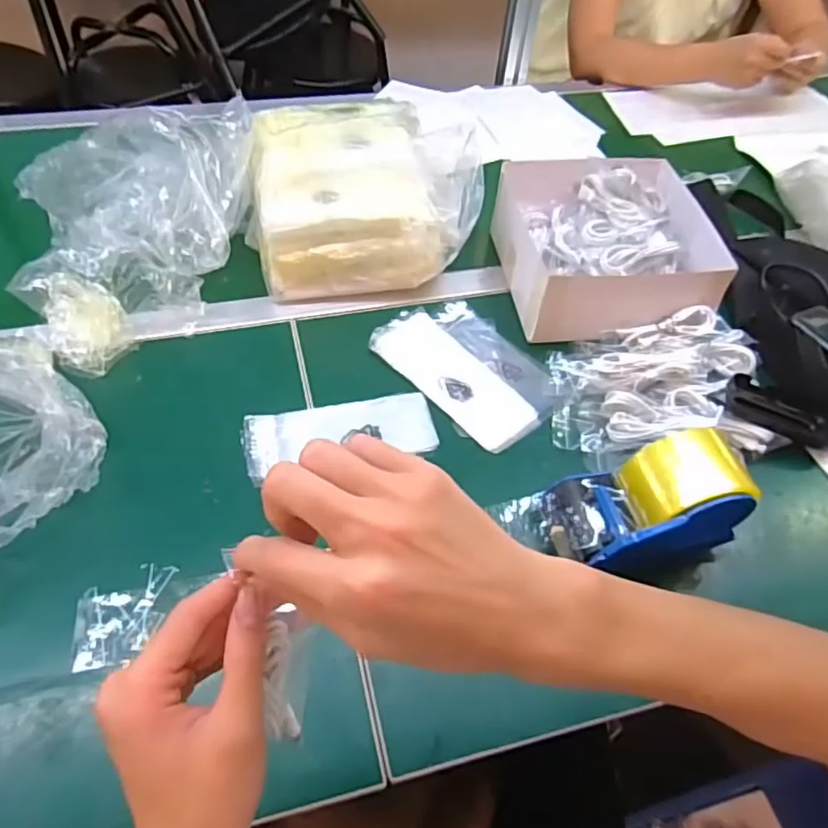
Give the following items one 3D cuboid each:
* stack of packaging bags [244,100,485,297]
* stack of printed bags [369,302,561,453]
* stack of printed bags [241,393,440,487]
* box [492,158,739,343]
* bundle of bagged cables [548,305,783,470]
[{"bbox_3d":[-0.056,-0.253,0.716,0.233,0.124,0.220,-5,53,-8],"label":"stack of packaging bags"},{"bbox_3d":[0.058,-0.050,0.645,0.126,0.008,0.188,-31,61,-25],"label":"stack of printed bags"},{"bbox_3d":[-0.069,0.016,0.590,0.175,0.009,0.070,-9,54,-11],"label":"stack of printed bags"},{"bbox_3d":[0.211,-0.187,0.713,0.210,0.096,0.223,-5,53,-8],"label":"box"},{"bbox_3d":[0.237,-0.027,0.617,0.213,0.041,0.158,-2,53,-6],"label":"bundle of bagged cables"}]

